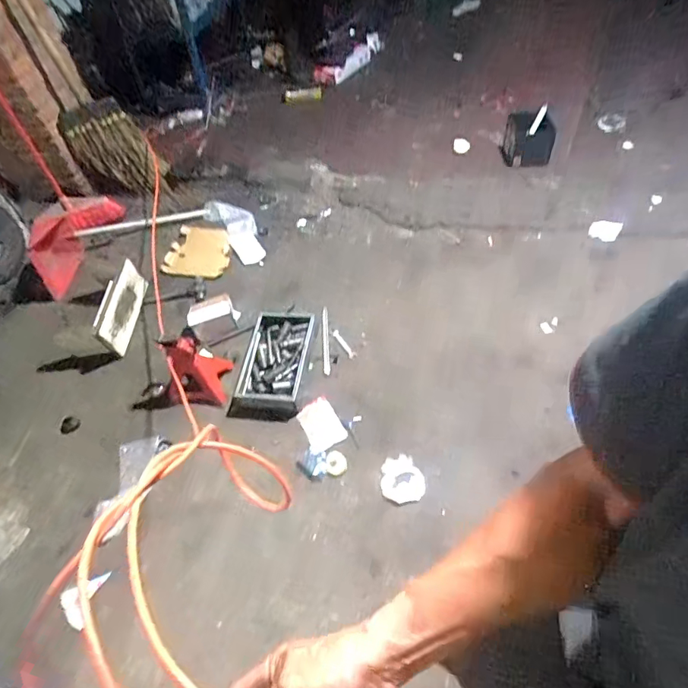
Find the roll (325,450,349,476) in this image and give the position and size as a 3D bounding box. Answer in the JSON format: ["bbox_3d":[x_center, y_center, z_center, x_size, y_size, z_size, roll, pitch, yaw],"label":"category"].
[{"bbox_3d":[-0.021,0.349,1.432,0.062,0.020,0.068,-3,52,4],"label":"roll"}]

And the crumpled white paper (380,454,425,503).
[{"bbox_3d":[0.170,0.388,1.406,0.123,0.022,0.133,2,58,6],"label":"crumpled white paper"}]

